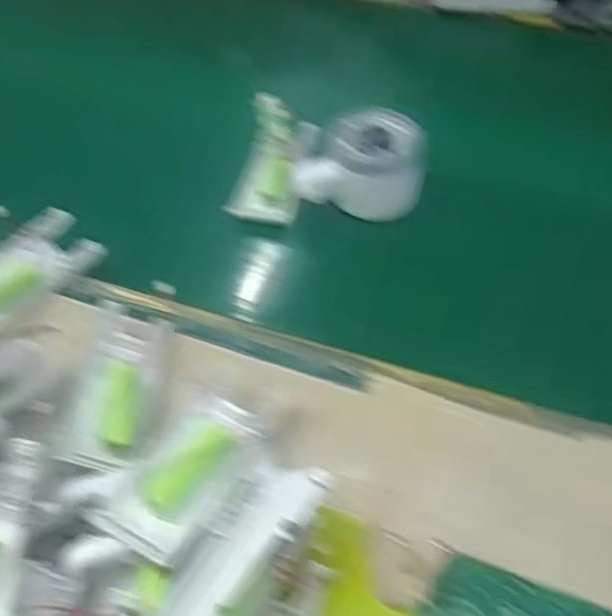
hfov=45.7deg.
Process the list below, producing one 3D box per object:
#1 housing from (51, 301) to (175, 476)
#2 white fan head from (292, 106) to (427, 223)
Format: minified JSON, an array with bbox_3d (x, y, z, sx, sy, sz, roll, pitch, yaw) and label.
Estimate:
[{"bbox_3d":[-0.096,0.038,0.371,0.038,0.026,0.104,1,48,2],"label":"housing"},{"bbox_3d":[0.037,-0.097,0.484,0.084,0.049,0.056,12,50,12],"label":"white fan head"}]

